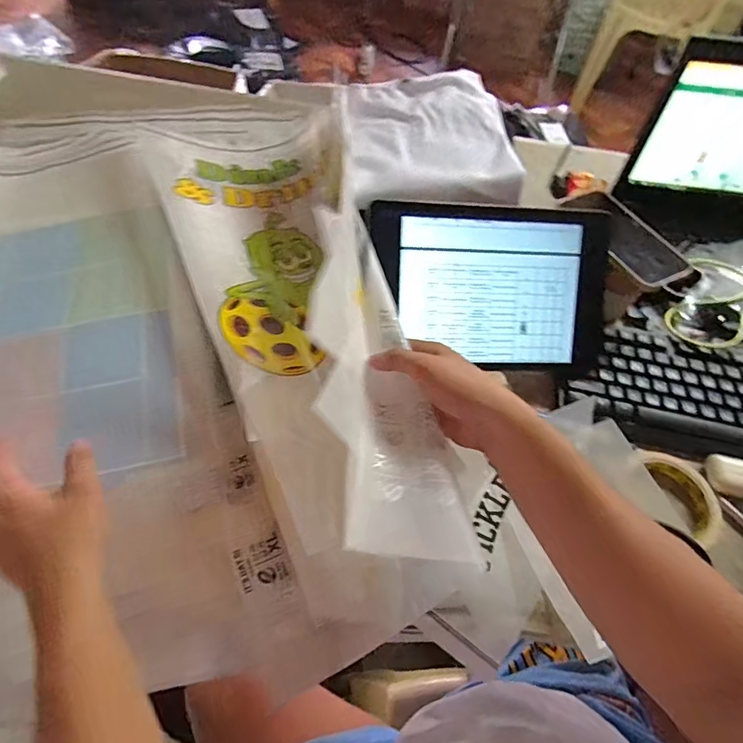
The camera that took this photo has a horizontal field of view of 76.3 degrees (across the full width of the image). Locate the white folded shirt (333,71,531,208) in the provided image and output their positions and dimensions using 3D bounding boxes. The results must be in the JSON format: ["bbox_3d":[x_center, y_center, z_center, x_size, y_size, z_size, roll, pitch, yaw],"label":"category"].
[{"bbox_3d":[0.070,-0.295,0.585,0.205,0.026,0.234,-2,57,-6],"label":"white folded shirt"}]

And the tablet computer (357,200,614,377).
[{"bbox_3d":[0.126,-0.083,0.485,0.251,0.015,0.167,-1,101,-8],"label":"tablet computer"}]

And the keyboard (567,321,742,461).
[{"bbox_3d":[0.434,0.034,0.509,0.411,0.024,0.167,16,57,6],"label":"keyboard"}]

